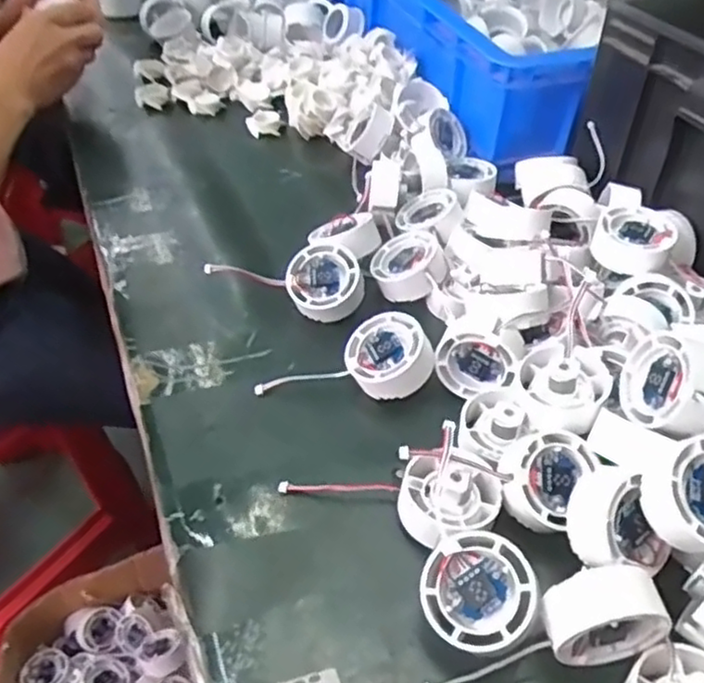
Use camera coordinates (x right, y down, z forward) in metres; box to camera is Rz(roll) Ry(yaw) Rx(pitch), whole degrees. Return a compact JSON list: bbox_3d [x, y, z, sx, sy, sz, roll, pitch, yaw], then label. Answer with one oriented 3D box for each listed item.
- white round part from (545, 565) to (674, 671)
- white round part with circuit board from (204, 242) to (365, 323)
[{"bbox_3d":[0.117,0.129,0.326,0.055,0.052,0.025,-4,44,-6],"label":"white round part"},{"bbox_3d":[-0.048,-0.049,0.525,0.117,0.040,0.048,16,46,15],"label":"white round part with circuit board"}]

